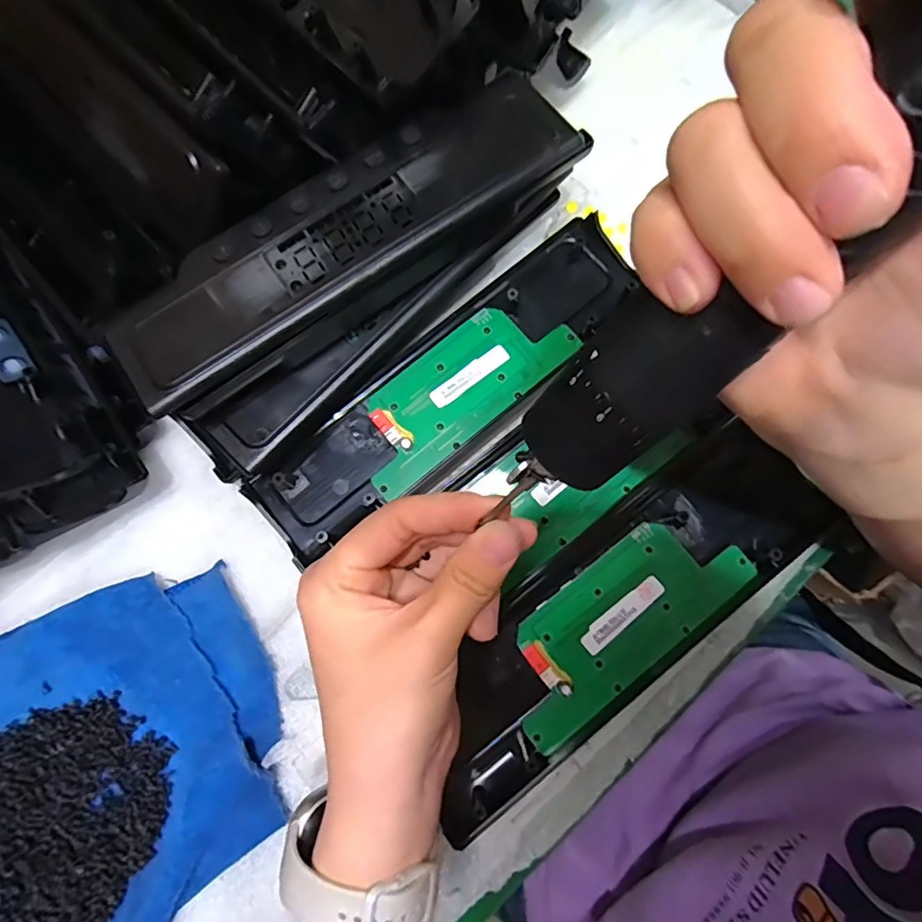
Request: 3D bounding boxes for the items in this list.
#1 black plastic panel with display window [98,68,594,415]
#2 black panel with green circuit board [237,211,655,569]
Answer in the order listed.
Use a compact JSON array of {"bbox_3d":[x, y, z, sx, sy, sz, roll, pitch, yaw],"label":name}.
[{"bbox_3d":[-0.055,-0.114,0.262,0.240,0.023,0.065,-34,78,-11],"label":"black plastic panel with display window"},{"bbox_3d":[-0.003,-0.043,0.306,0.246,0.032,0.075,-41,78,-7],"label":"black panel with green circuit board"}]

